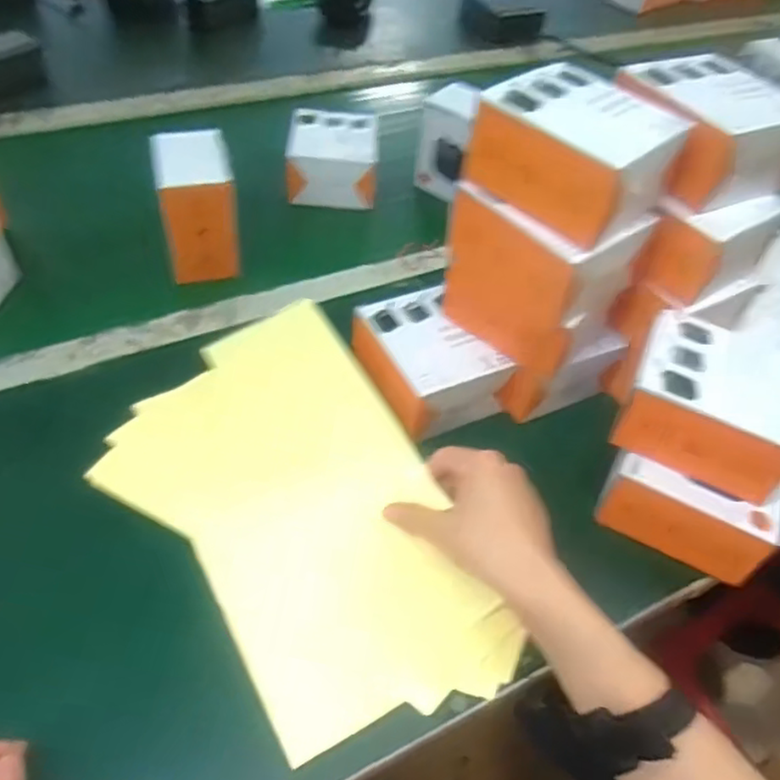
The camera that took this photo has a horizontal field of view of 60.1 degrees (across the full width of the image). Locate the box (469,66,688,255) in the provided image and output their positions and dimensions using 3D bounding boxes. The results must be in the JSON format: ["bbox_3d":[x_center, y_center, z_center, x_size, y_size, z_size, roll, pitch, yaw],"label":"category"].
[{"bbox_3d":[0.127,-0.165,0.468,0.116,0.064,0.097,37,55,24],"label":"box"}]

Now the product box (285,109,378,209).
[{"bbox_3d":[-0.068,-0.282,0.814,0.102,0.055,0.122,2,49,-5],"label":"product box"}]

